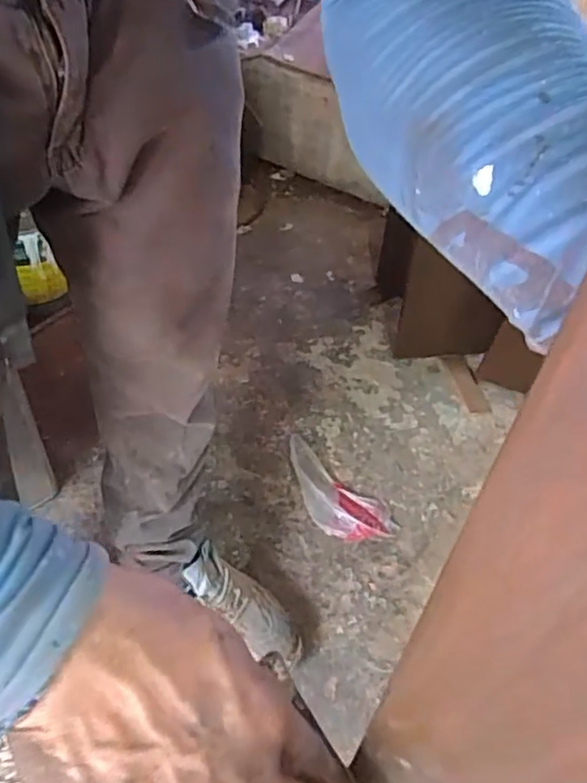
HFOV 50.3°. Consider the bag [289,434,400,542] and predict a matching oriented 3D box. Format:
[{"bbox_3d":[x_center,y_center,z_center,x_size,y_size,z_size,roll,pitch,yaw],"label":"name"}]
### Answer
[{"bbox_3d":[0.058,0.173,1.057,0.241,0.017,0.110,36,52,27],"label":"bag"}]

